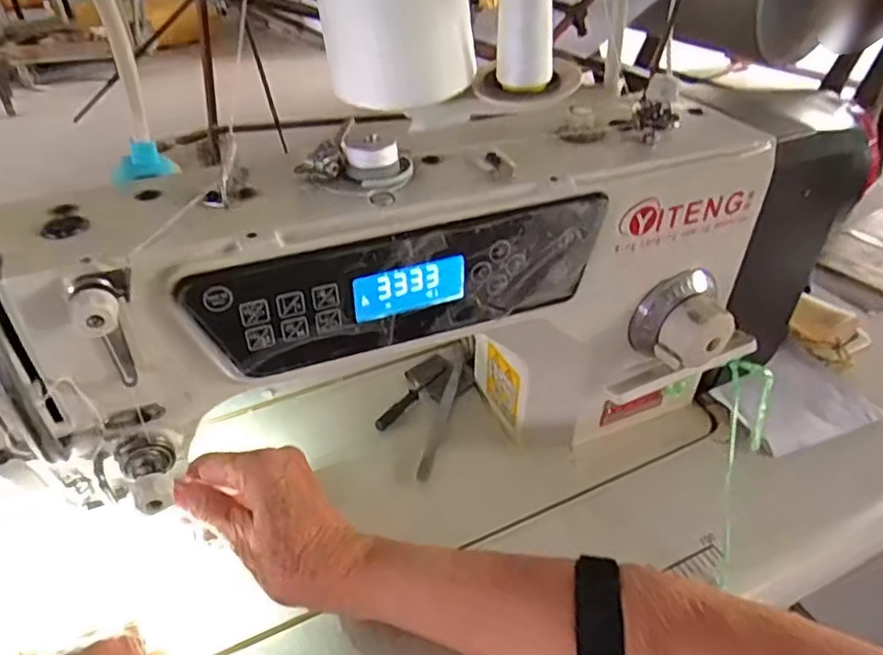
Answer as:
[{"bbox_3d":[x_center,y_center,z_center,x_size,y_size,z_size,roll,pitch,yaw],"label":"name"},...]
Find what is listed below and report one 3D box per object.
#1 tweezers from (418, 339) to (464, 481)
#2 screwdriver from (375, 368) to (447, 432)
[{"bbox_3d":[0.002,0.059,0.475,0.014,0.013,0.131,6,39,9],"label":"tweezers"},{"bbox_3d":[-0.022,0.053,0.485,0.010,0.006,0.079,26,45,29],"label":"screwdriver"}]

